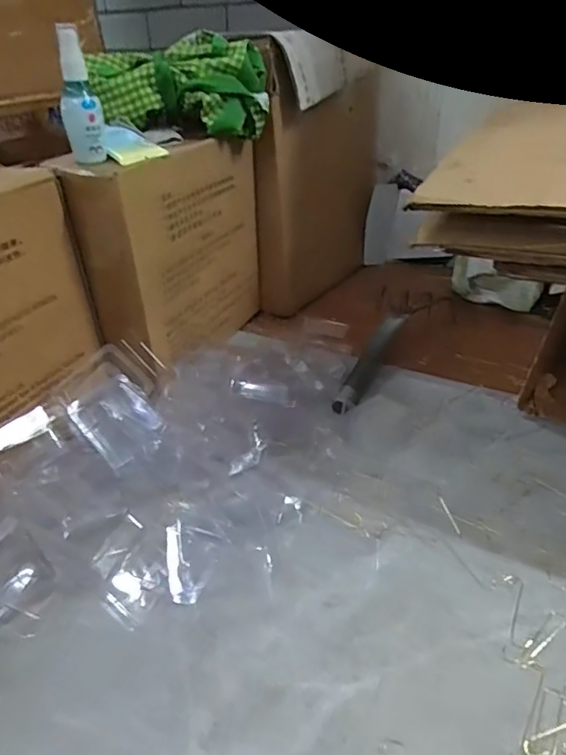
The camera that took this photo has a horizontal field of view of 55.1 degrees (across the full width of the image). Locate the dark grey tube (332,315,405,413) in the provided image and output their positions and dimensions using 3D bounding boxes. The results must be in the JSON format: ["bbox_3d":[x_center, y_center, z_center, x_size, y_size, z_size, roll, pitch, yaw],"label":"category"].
[{"bbox_3d":[0.115,-0.026,0.688,0.029,0.029,0.231,14,37,22],"label":"dark grey tube"}]

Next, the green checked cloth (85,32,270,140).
[{"bbox_3d":[-0.123,-0.346,0.655,0.204,0.094,0.097,-7,33,-6],"label":"green checked cloth"}]

